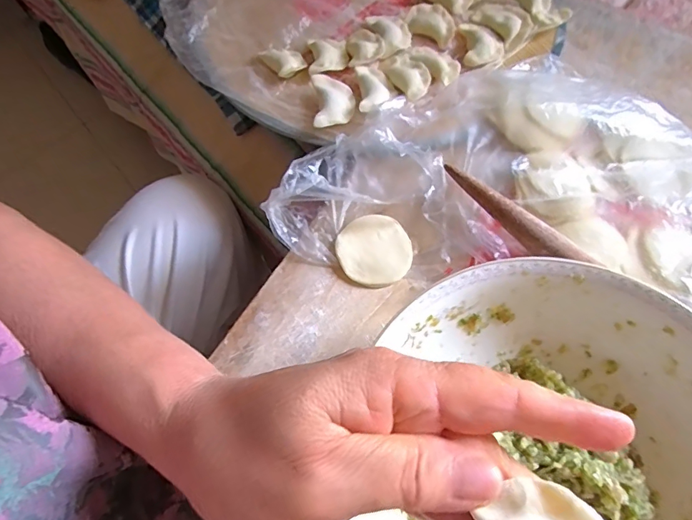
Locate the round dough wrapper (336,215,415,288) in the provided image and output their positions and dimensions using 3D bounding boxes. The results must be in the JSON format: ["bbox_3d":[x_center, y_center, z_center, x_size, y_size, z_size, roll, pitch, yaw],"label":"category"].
[{"bbox_3d":[0.021,-0.008,0.335,0.054,0.004,0.056,-1,68,3],"label":"round dough wrapper"}]

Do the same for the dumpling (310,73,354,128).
[{"bbox_3d":[-0.010,-0.133,0.378,0.035,0.014,0.052,-5,68,2],"label":"dumpling"}]

